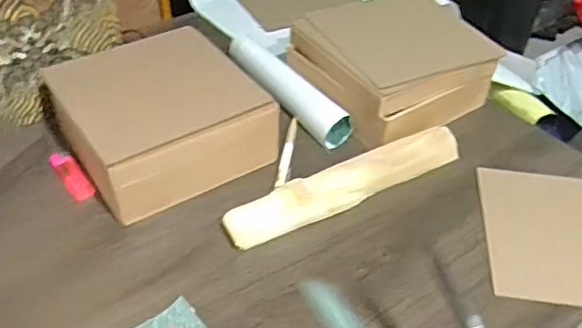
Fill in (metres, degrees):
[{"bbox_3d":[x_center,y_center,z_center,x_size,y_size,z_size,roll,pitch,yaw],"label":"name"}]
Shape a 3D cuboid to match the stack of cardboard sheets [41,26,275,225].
[{"bbox_3d":[-0.138,-0.051,0.644,0.185,0.095,0.174,-22,48,-26],"label":"stack of cardboard sheets"}]

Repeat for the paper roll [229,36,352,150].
[{"bbox_3d":[-0.008,-0.097,0.739,0.033,0.037,0.215,-26,49,-28],"label":"paper roll"}]

